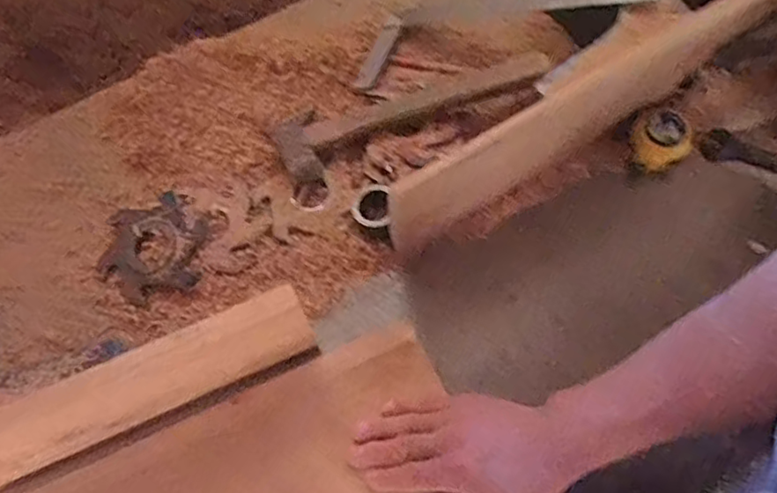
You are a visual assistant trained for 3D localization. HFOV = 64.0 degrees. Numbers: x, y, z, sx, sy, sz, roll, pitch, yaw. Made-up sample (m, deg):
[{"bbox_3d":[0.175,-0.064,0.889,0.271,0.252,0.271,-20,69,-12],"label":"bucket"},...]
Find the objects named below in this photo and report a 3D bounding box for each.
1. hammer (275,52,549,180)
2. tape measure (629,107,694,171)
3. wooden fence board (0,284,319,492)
[{"bbox_3d":[0.021,-0.147,0.644,0.284,0.051,0.081,-23,67,-9],"label":"hammer"},{"bbox_3d":[0.275,-0.107,0.629,0.057,0.039,0.052,-1,65,1],"label":"tape measure"},{"bbox_3d":[-0.416,0.212,0.464,0.758,0.123,0.029,-23,69,-8],"label":"wooden fence board"}]

